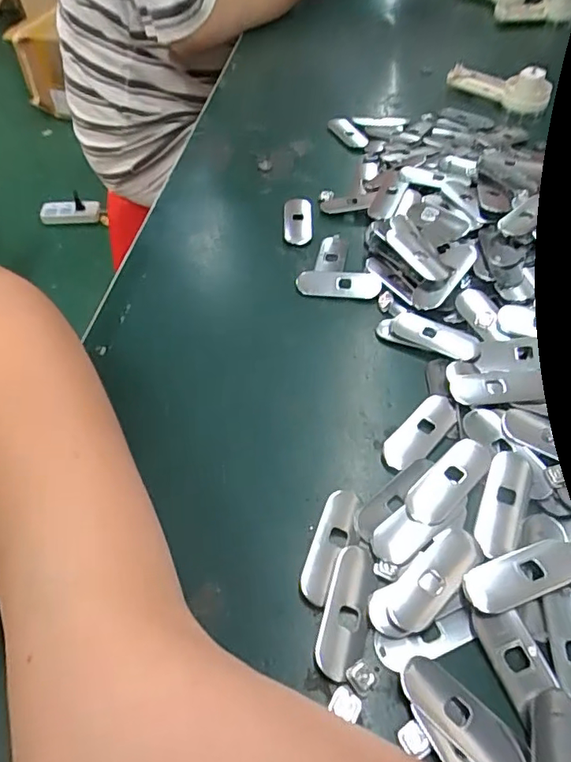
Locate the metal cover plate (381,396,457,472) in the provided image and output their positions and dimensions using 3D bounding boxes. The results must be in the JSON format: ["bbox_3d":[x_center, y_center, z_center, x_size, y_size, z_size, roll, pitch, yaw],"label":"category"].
[{"bbox_3d":[0.066,0.025,0.263,0.019,0.004,0.048,36,59,26],"label":"metal cover plate"}]

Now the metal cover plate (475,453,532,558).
[{"bbox_3d":[0.096,0.054,0.236,0.017,0.004,0.051,19,53,15],"label":"metal cover plate"}]

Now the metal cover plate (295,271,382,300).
[{"bbox_3d":[0.033,-0.060,0.331,0.051,0.004,0.023,4,51,3],"label":"metal cover plate"}]

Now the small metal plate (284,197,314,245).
[{"bbox_3d":[0.009,-0.112,0.371,0.020,0.004,0.047,1,50,1],"label":"small metal plate"}]

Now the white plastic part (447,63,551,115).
[{"bbox_3d":[0.189,-0.264,0.470,0.089,0.030,0.026,35,60,26],"label":"white plastic part"}]

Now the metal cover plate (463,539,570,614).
[{"bbox_3d":[0.095,0.078,0.214,0.049,0.006,0.018,-14,52,-12],"label":"metal cover plate"}]

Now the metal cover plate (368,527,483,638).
[{"bbox_3d":[0.058,0.082,0.215,0.055,0.004,0.020,-30,57,-23],"label":"metal cover plate"}]

